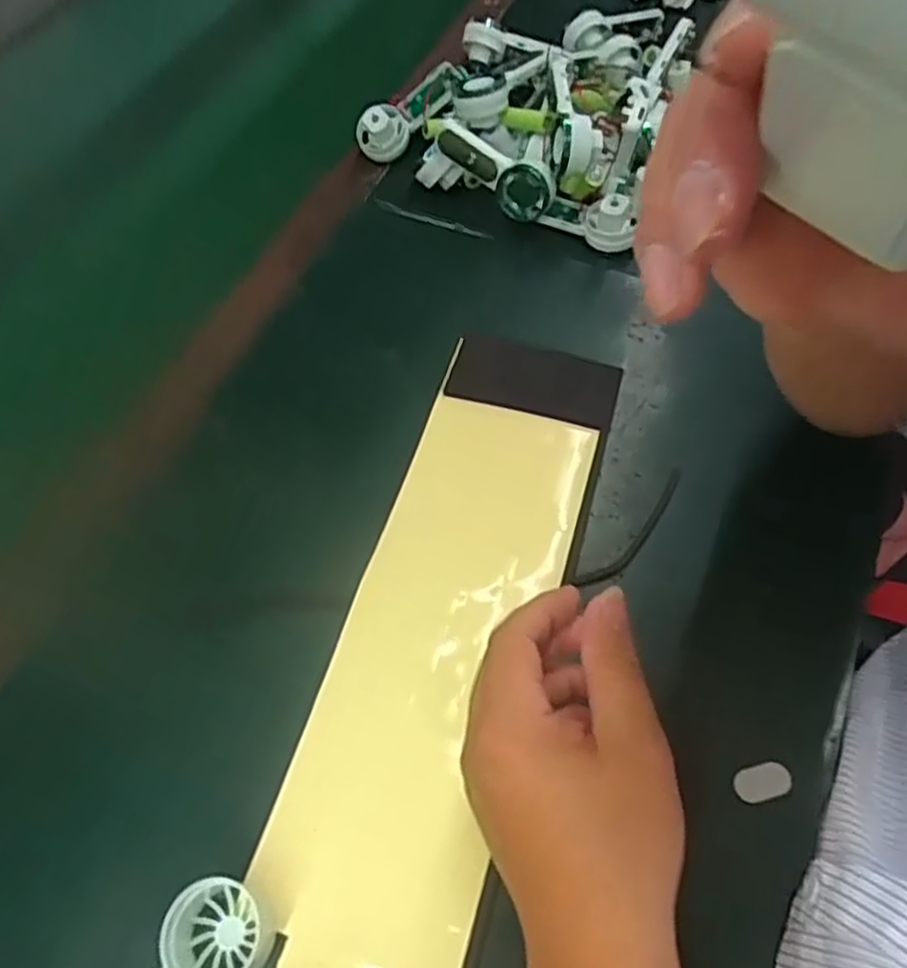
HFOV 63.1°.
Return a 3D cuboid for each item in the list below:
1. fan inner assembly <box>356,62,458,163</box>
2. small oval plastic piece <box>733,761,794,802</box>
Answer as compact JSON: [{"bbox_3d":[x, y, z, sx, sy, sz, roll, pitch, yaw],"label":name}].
[{"bbox_3d":[-0.032,-0.287,0.568,0.092,0.031,0.048,-39,63,3],"label":"fan inner assembly"},{"bbox_3d":[0.146,0.140,0.349,0.026,0.006,0.015,-16,59,-5],"label":"small oval plastic piece"}]

